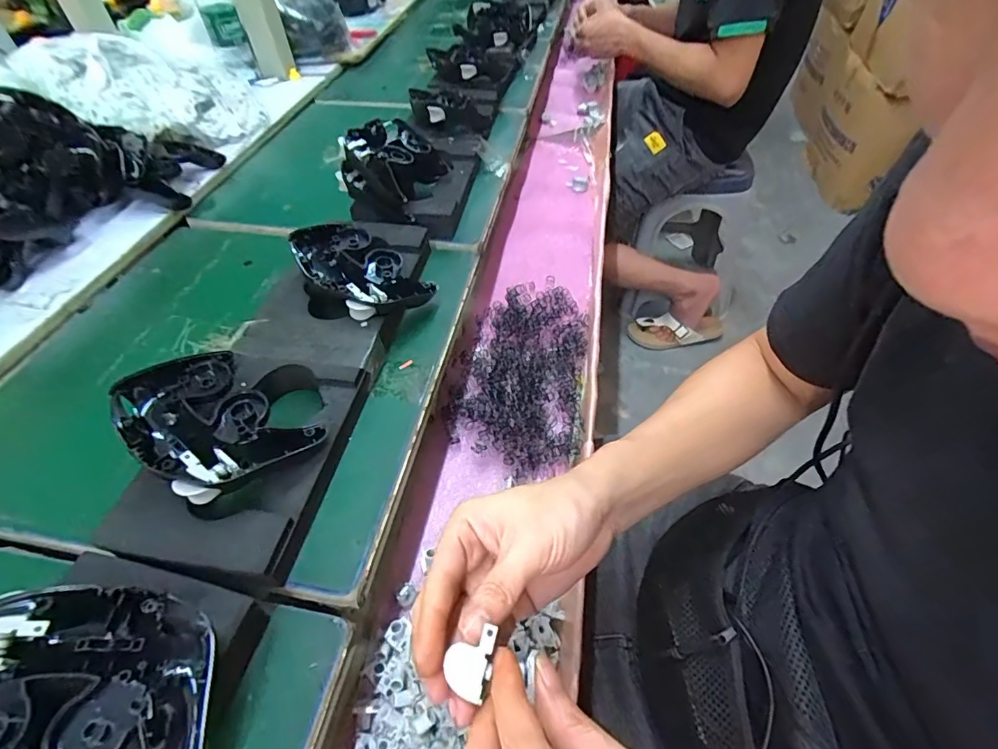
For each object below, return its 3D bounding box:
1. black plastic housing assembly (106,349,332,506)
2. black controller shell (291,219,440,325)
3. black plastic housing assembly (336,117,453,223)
[{"bbox_3d":[-0.210,0.033,0.354,0.128,0.032,0.097,28,47,20],"label":"black plastic housing assembly"},{"bbox_3d":[-0.143,-0.103,0.487,0.128,0.048,0.089,28,48,21],"label":"black controller shell"},{"bbox_3d":[-0.131,-0.249,0.592,0.088,0.078,0.128,12,44,5],"label":"black plastic housing assembly"}]

